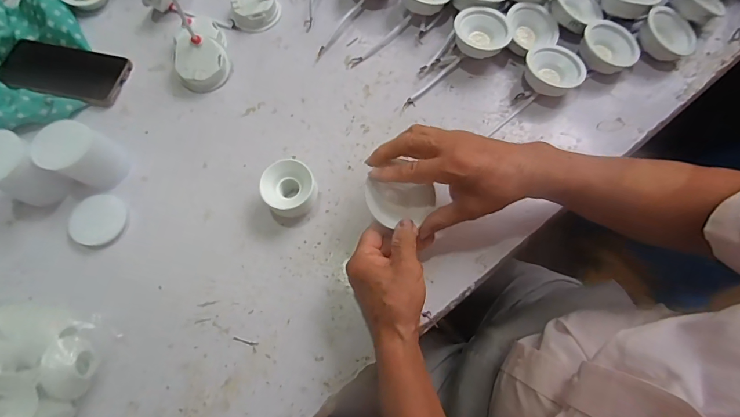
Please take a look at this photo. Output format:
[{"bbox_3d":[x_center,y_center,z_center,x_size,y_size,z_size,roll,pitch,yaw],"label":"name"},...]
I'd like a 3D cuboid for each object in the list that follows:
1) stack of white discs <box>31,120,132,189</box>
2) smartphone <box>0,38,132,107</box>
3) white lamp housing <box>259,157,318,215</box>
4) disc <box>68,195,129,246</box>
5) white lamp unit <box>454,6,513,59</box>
[{"bbox_3d":[-0.325,-0.061,0.438,0.057,0.061,0.063,26,73,11],"label":"stack of white discs"},{"bbox_3d":[-0.408,-0.184,0.515,0.162,0.010,0.077,10,71,5],"label":"smartphone"},{"bbox_3d":[-0.087,-0.019,0.430,0.057,0.045,0.057,-43,75,-12],"label":"white lamp housing"},{"bbox_3d":[-0.311,0.012,0.445,0.054,0.012,0.058,-1,70,2],"label":"disc"},{"bbox_3d":[0.141,-0.220,0.501,0.070,0.039,0.070,-1,70,2],"label":"white lamp unit"}]

